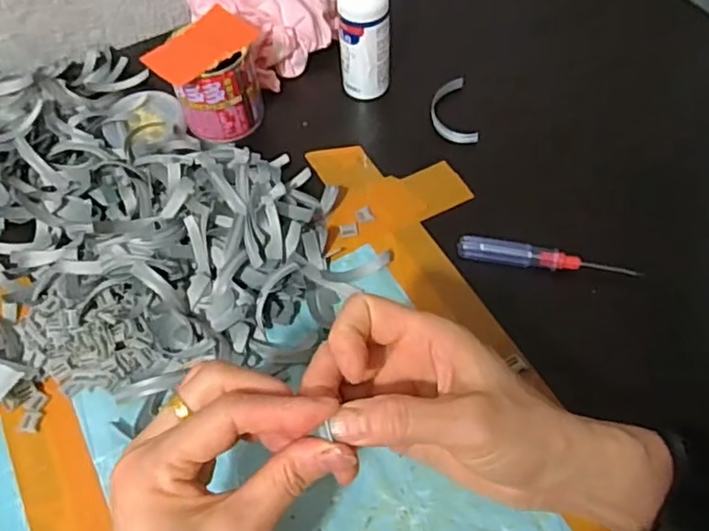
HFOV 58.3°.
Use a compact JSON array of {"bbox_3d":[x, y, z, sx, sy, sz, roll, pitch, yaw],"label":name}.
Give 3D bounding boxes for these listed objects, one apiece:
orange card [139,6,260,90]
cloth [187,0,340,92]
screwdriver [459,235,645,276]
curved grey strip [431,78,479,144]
[{"bbox_3d":[-0.116,-0.166,0.480,0.053,0.006,0.079,38,68,24],"label":"orange card"},{"bbox_3d":[-0.076,-0.233,0.567,0.114,0.058,0.121,-40,63,-21],"label":"cloth"},{"bbox_3d":[0.133,-0.003,0.440,0.121,0.012,0.016,10,58,10],"label":"screwdriver"},{"bbox_3d":[0.081,-0.127,0.527,0.033,0.012,0.067,-8,57,-2],"label":"curved grey strip"}]

